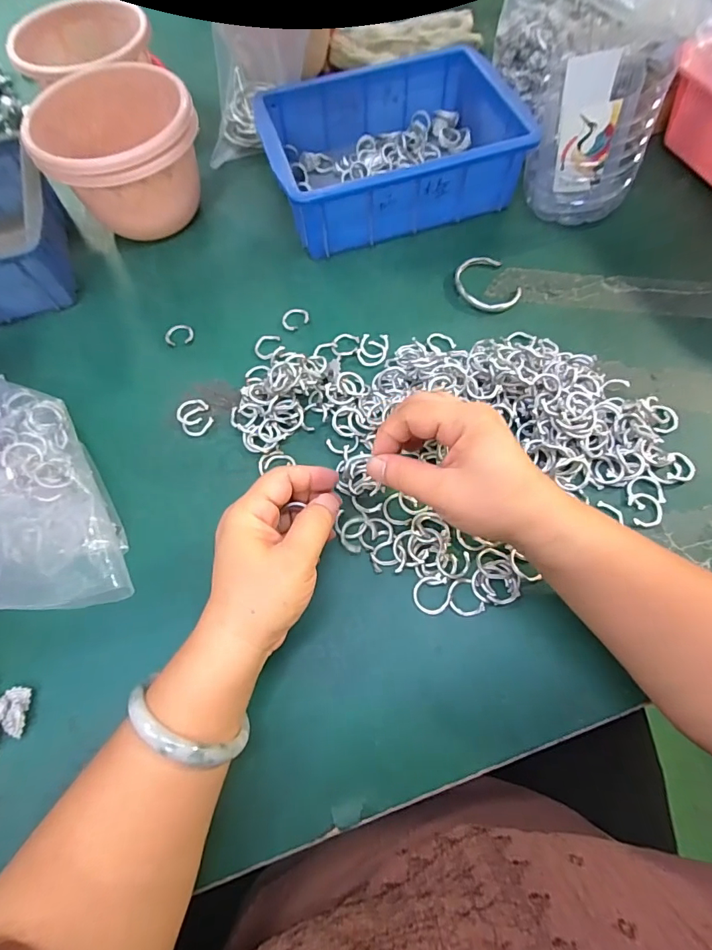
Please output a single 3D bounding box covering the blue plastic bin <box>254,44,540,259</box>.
[{"bbox_3d":[0.032,-0.334,0.455,0.240,0.076,0.174,-17,67,-6],"label":"blue plastic bin"}]

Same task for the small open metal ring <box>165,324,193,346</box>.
[{"bbox_3d":[-0.168,-0.134,0.416,0.025,0.006,0.024,0,66,1],"label":"small open metal ring"}]

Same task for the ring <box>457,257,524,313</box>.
[{"bbox_3d":[0.124,-0.183,0.418,0.053,0.007,0.067,-23,68,-9],"label":"ring"}]

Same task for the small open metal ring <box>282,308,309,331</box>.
[{"bbox_3d":[-0.059,-0.149,0.418,0.026,0.007,0.022,-42,72,-15],"label":"small open metal ring"}]

